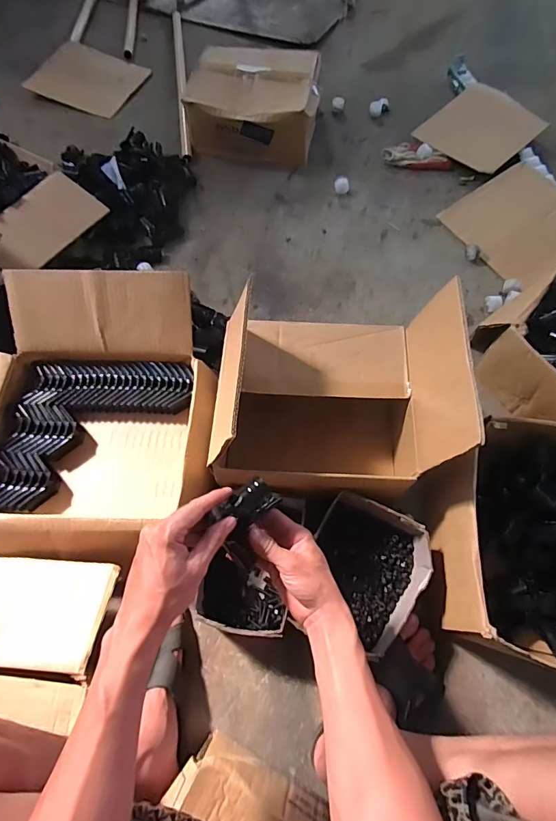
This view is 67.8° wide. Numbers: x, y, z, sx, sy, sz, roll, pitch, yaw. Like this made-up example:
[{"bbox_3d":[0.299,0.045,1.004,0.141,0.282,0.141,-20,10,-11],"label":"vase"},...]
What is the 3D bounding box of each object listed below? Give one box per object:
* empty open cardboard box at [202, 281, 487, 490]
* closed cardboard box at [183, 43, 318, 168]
[{"bbox_3d":[0.080,-0.014,0.677,0.347,0.278,0.276,3,67,3],"label":"empty open cardboard box"},{"bbox_3d":[-0.058,-0.823,1.122,0.322,0.132,0.290,8,67,5],"label":"closed cardboard box"}]

